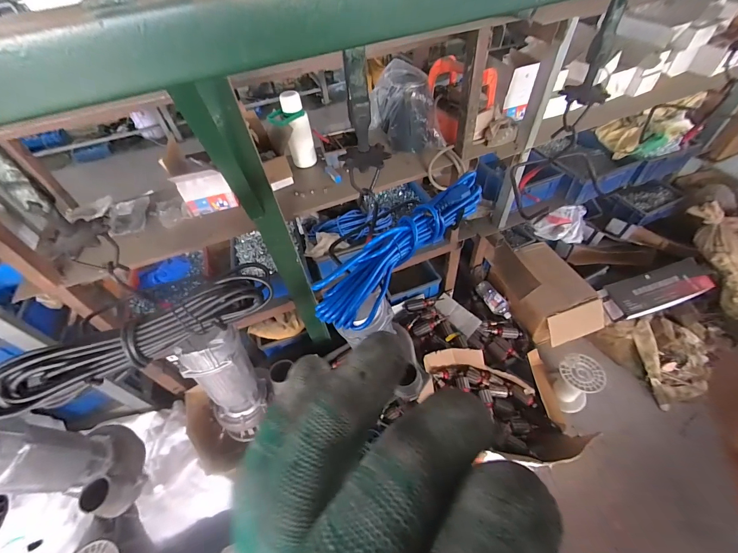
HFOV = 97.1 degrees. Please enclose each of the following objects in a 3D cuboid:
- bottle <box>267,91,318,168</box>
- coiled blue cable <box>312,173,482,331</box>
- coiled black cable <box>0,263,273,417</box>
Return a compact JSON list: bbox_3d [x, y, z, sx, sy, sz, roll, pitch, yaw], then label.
[{"bbox_3d":[-0.278,-0.526,1.189,0.130,0.239,0.097,-34,55,-22],"label":"bottle"},{"bbox_3d":[0.056,-0.058,0.513,0.087,0.051,0.351,30,58,27],"label":"coiled blue cable"},{"bbox_3d":[-0.329,0.086,0.476,0.391,0.071,0.066,-22,51,-13],"label":"coiled black cable"}]

